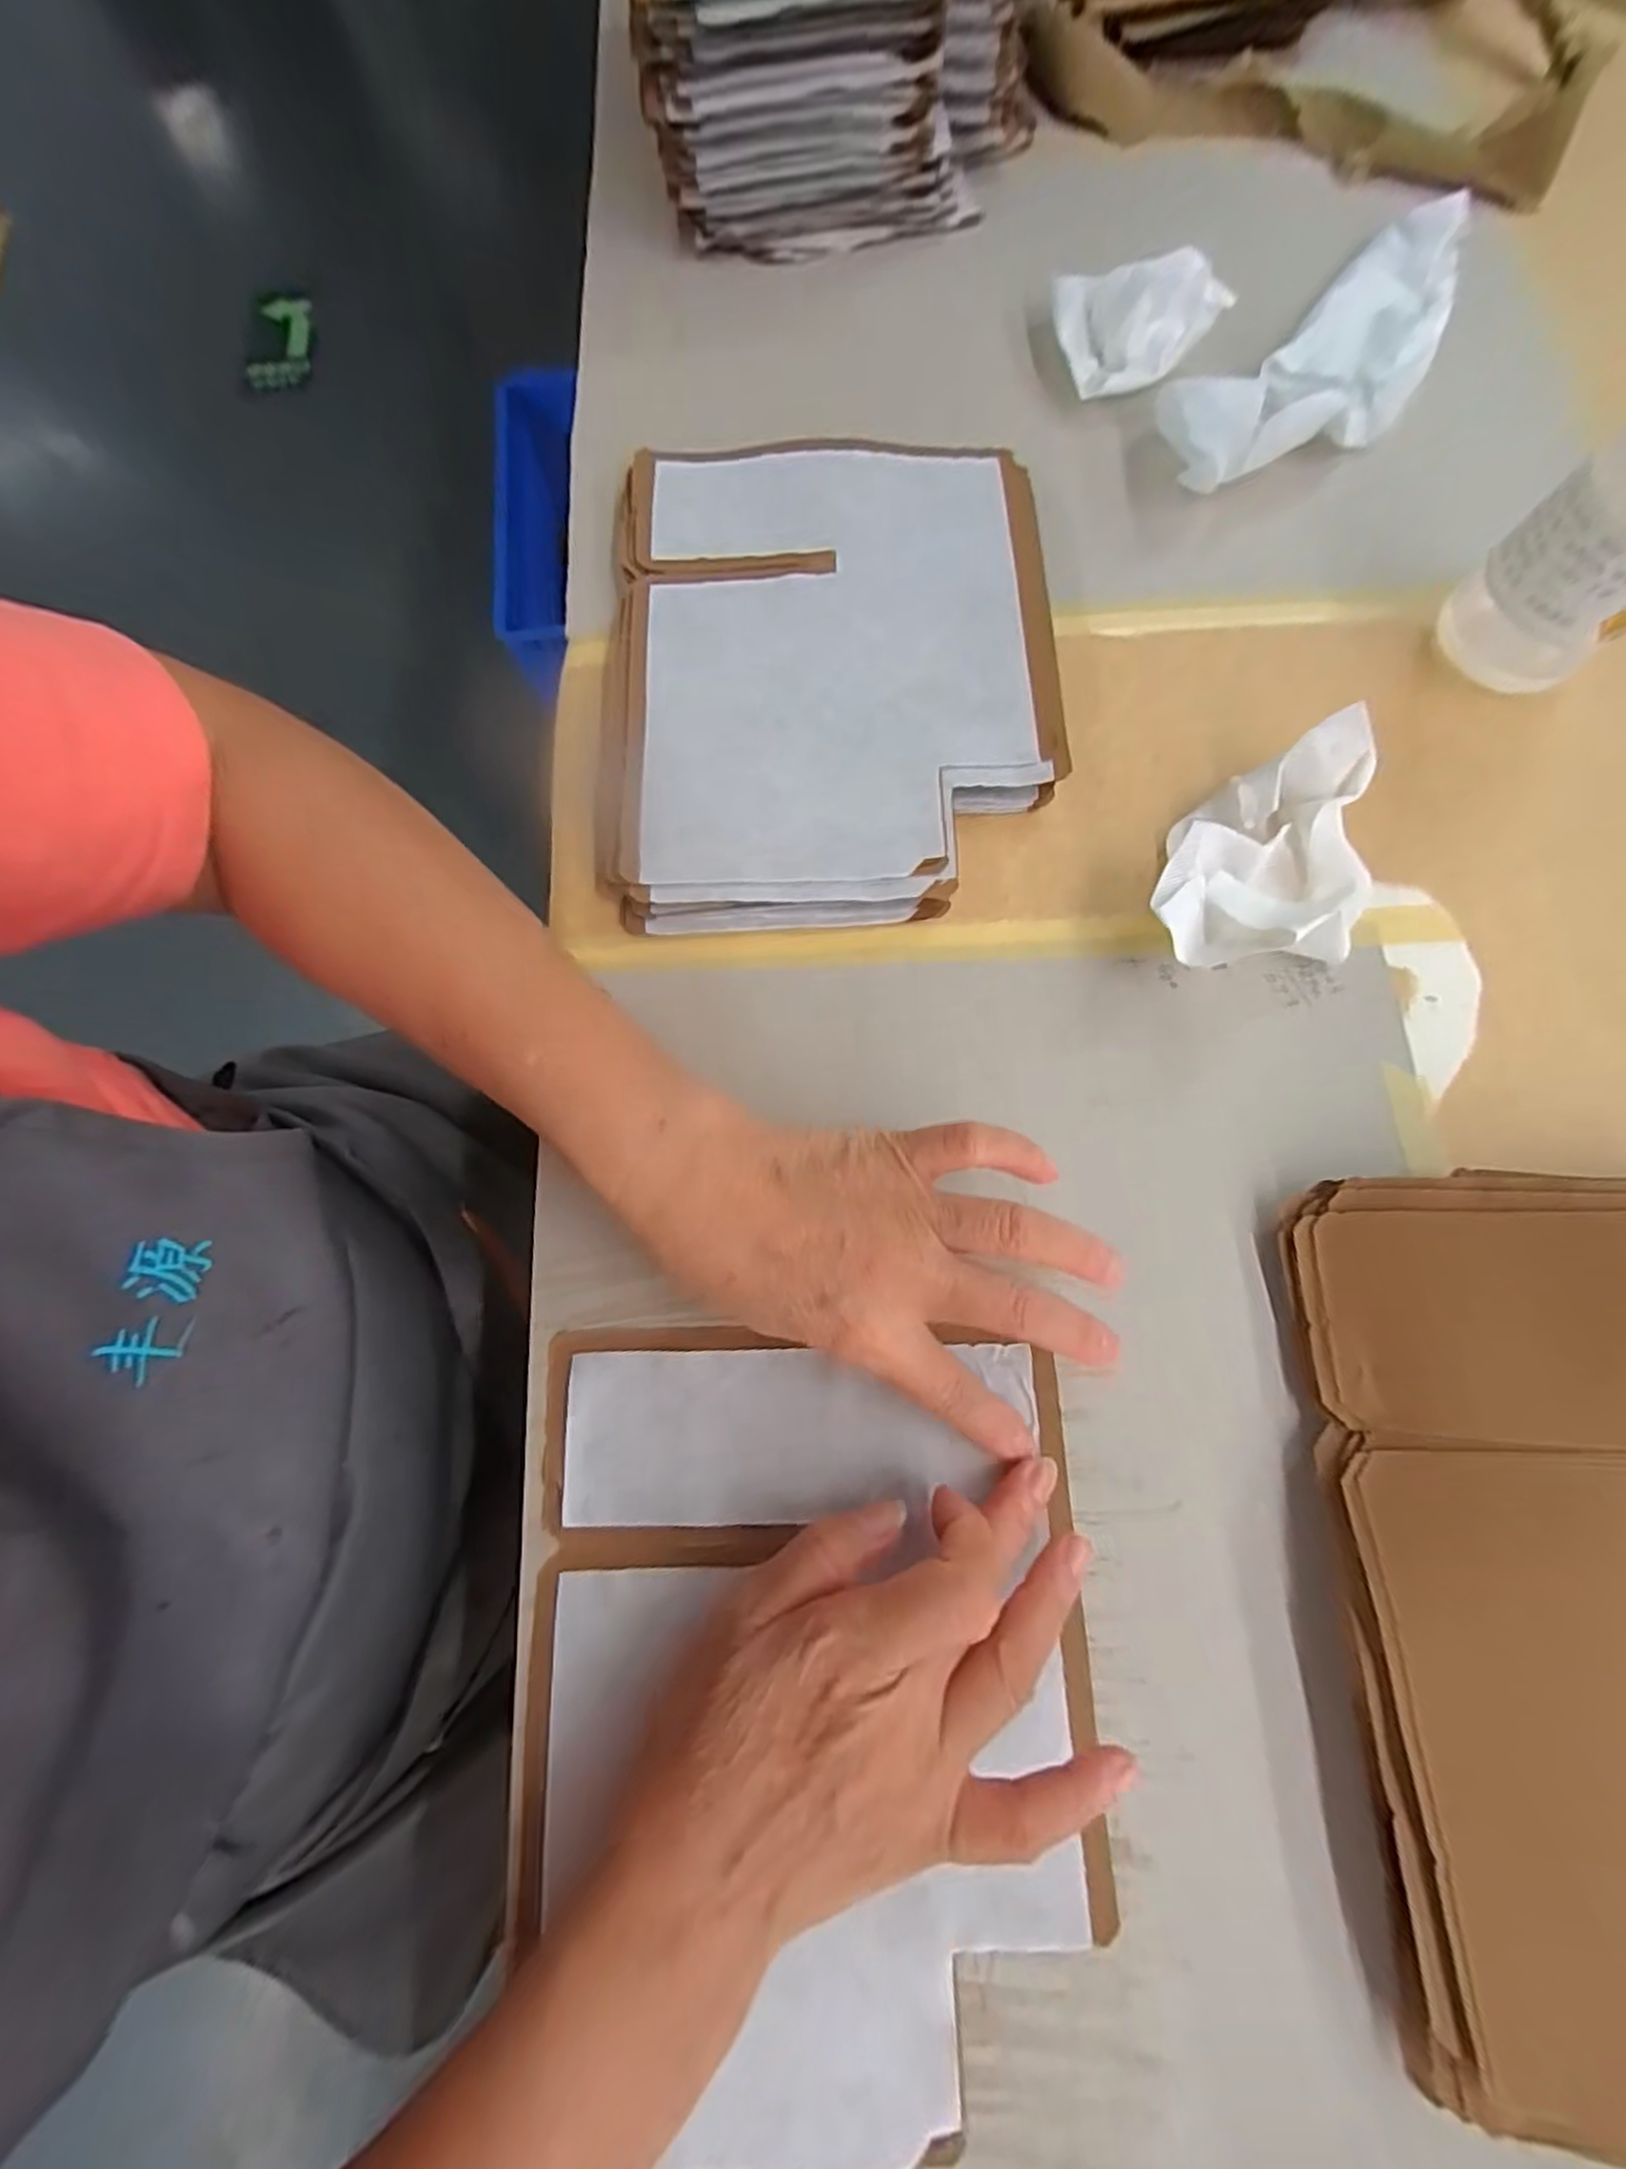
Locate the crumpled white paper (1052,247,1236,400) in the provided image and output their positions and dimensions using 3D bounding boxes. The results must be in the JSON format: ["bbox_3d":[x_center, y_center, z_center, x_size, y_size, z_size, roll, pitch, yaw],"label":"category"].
[{"bbox_3d":[0.177,-0.411,0.400,0.091,0.038,0.056,1,76,1],"label":"crumpled white paper"}]

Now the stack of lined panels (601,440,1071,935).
[{"bbox_3d":[0.008,-0.196,0.355,0.206,0.023,0.253,0,76,1],"label":"stack of lined panels"}]

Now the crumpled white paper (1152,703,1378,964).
[{"bbox_3d":[0.196,-0.090,0.316,0.125,0.040,0.085,-36,78,-8],"label":"crumpled white paper"}]

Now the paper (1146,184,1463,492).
[{"bbox_3d":[0.276,-0.386,0.397,0.219,0.029,0.087,-39,78,-9],"label":"paper"}]

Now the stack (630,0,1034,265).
[{"bbox_3d":[0.009,-0.656,0.440,0.225,0.101,0.286,-6,76,-1],"label":"stack"}]

